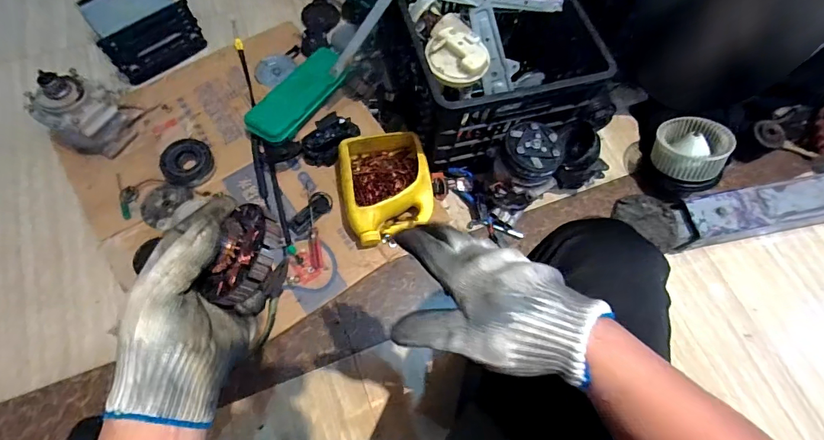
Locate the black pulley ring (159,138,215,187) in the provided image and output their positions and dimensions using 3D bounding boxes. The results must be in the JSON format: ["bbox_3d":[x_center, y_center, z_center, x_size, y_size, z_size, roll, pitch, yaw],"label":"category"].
[{"bbox_3d":[-0.490,-0.126,0.896,0.099,0.039,0.103,1,65,-1],"label":"black pulley ring"}]

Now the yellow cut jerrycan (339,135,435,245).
[{"bbox_3d":[-0.053,-0.067,0.864,0.174,0.086,0.212,-9,69,-7],"label":"yellow cut jerrycan"}]

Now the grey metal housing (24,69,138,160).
[{"bbox_3d":[-0.680,-0.224,0.856,0.135,0.167,0.147,36,70,11],"label":"grey metal housing"}]

